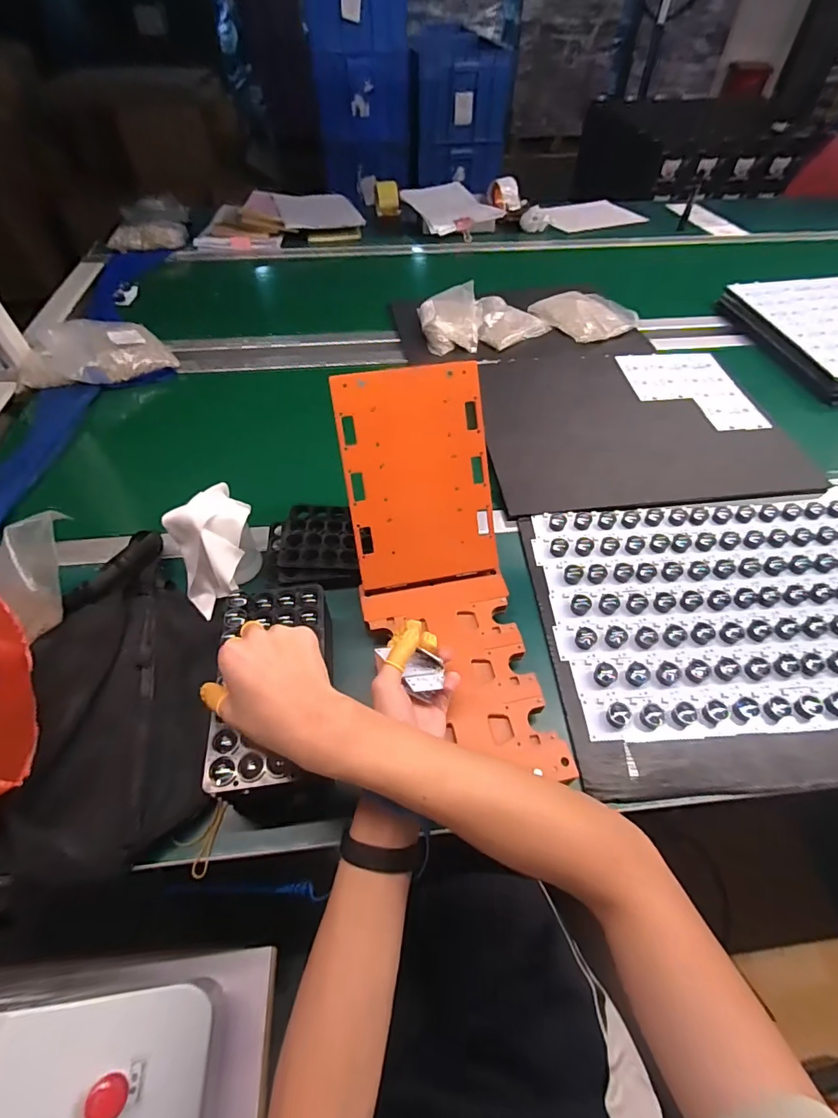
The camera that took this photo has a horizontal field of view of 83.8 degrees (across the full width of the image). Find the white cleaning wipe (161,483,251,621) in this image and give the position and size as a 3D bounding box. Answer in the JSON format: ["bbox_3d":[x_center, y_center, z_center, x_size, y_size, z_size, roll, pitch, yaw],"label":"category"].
[{"bbox_3d":[-0.234,-0.016,0.536,0.105,0.091,0.112,-30,59,-21],"label":"white cleaning wipe"}]

